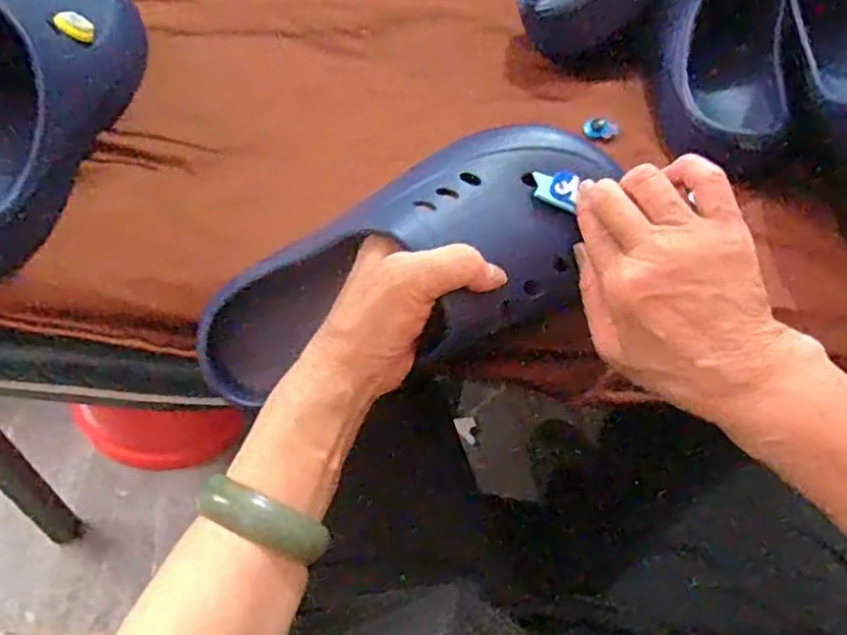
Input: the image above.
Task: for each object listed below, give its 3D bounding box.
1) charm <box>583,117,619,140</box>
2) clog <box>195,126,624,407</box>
[{"bbox_3d":[0.135,-0.143,0.503,0.026,0.009,0.019,16,57,7],"label":"charm"},{"bbox_3d":[-0.012,-0.031,0.367,0.243,0.076,0.103,-25,54,4],"label":"clog"}]

